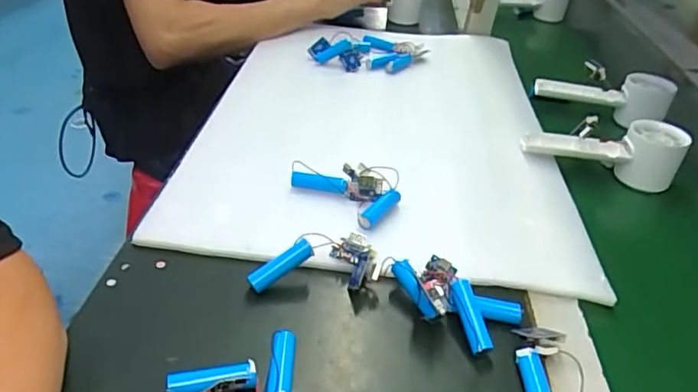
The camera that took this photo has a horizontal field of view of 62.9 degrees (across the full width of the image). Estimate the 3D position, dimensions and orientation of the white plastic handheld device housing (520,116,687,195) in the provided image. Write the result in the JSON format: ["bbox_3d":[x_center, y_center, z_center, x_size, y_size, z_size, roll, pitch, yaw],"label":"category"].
[{"bbox_3d":[0.259,-0.046,0.591,0.157,0.059,0.052,5,34,0],"label":"white plastic handheld device housing"}]

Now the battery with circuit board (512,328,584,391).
[{"bbox_3d":[0.128,0.112,0.354,0.042,0.017,0.069,5,34,-2],"label":"battery with circuit board"}]

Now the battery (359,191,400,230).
[{"bbox_3d":[0.027,0.011,0.479,0.012,0.017,0.048,26,39,28],"label":"battery"}]

